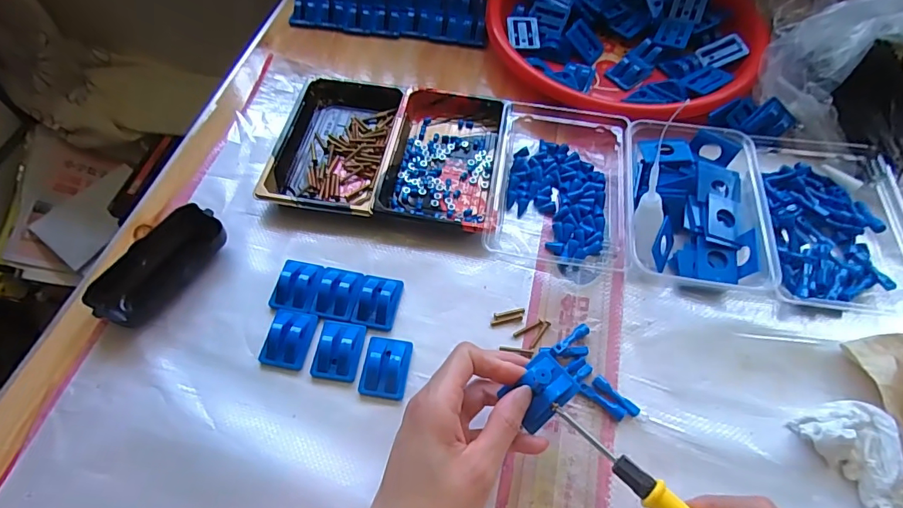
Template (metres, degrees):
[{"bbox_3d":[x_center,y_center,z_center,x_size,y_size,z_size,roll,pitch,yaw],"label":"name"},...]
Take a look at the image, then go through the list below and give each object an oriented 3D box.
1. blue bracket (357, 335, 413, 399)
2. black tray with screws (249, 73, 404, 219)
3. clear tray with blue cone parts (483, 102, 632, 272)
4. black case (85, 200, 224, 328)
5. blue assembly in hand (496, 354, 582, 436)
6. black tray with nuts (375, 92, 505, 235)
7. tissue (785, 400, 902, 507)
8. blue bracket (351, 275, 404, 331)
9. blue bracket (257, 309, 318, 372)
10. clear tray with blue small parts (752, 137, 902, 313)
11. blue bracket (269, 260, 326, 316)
[{"bbox_3d":[-0.050,0.084,0.352,0.034,0.016,0.045,7,60,4],"label":"blue bracket"},{"bbox_3d":[-0.111,-0.108,0.462,0.108,0.023,0.164,8,60,5],"label":"black tray with screws"},{"bbox_3d":[0.100,-0.072,0.430,0.122,0.029,0.169,8,60,5],"label":"clear tray with blue cone parts"},{"bbox_3d":[-0.242,0.008,0.388,0.050,0.026,0.109,35,66,18],"label":"black case"},{"bbox_3d":[0.058,0.086,0.298,0.043,0.014,0.033,-39,67,-20],"label":"blue assembly in hand"},{"bbox_3d":[-0.005,-0.095,0.447,0.103,0.022,0.154,7,60,4],"label":"black tray with nuts"},{"bbox_3d":[0.282,0.138,0.309,0.051,0.026,0.084,-24,63,-13],"label":"tissue"},{"bbox_3d":[-0.060,0.037,0.380,0.033,0.013,0.045,10,61,6],"label":"blue bracket"},{"bbox_3d":[-0.128,0.064,0.365,0.035,0.014,0.045,8,60,4],"label":"blue bracket"},{"bbox_3d":[0.336,-0.038,0.408,0.116,0.033,0.179,5,60,3],"label":"clear tray with blue small parts"},{"bbox_3d":[-0.125,0.024,0.382,0.036,0.011,0.044,10,61,6],"label":"blue bracket"}]

